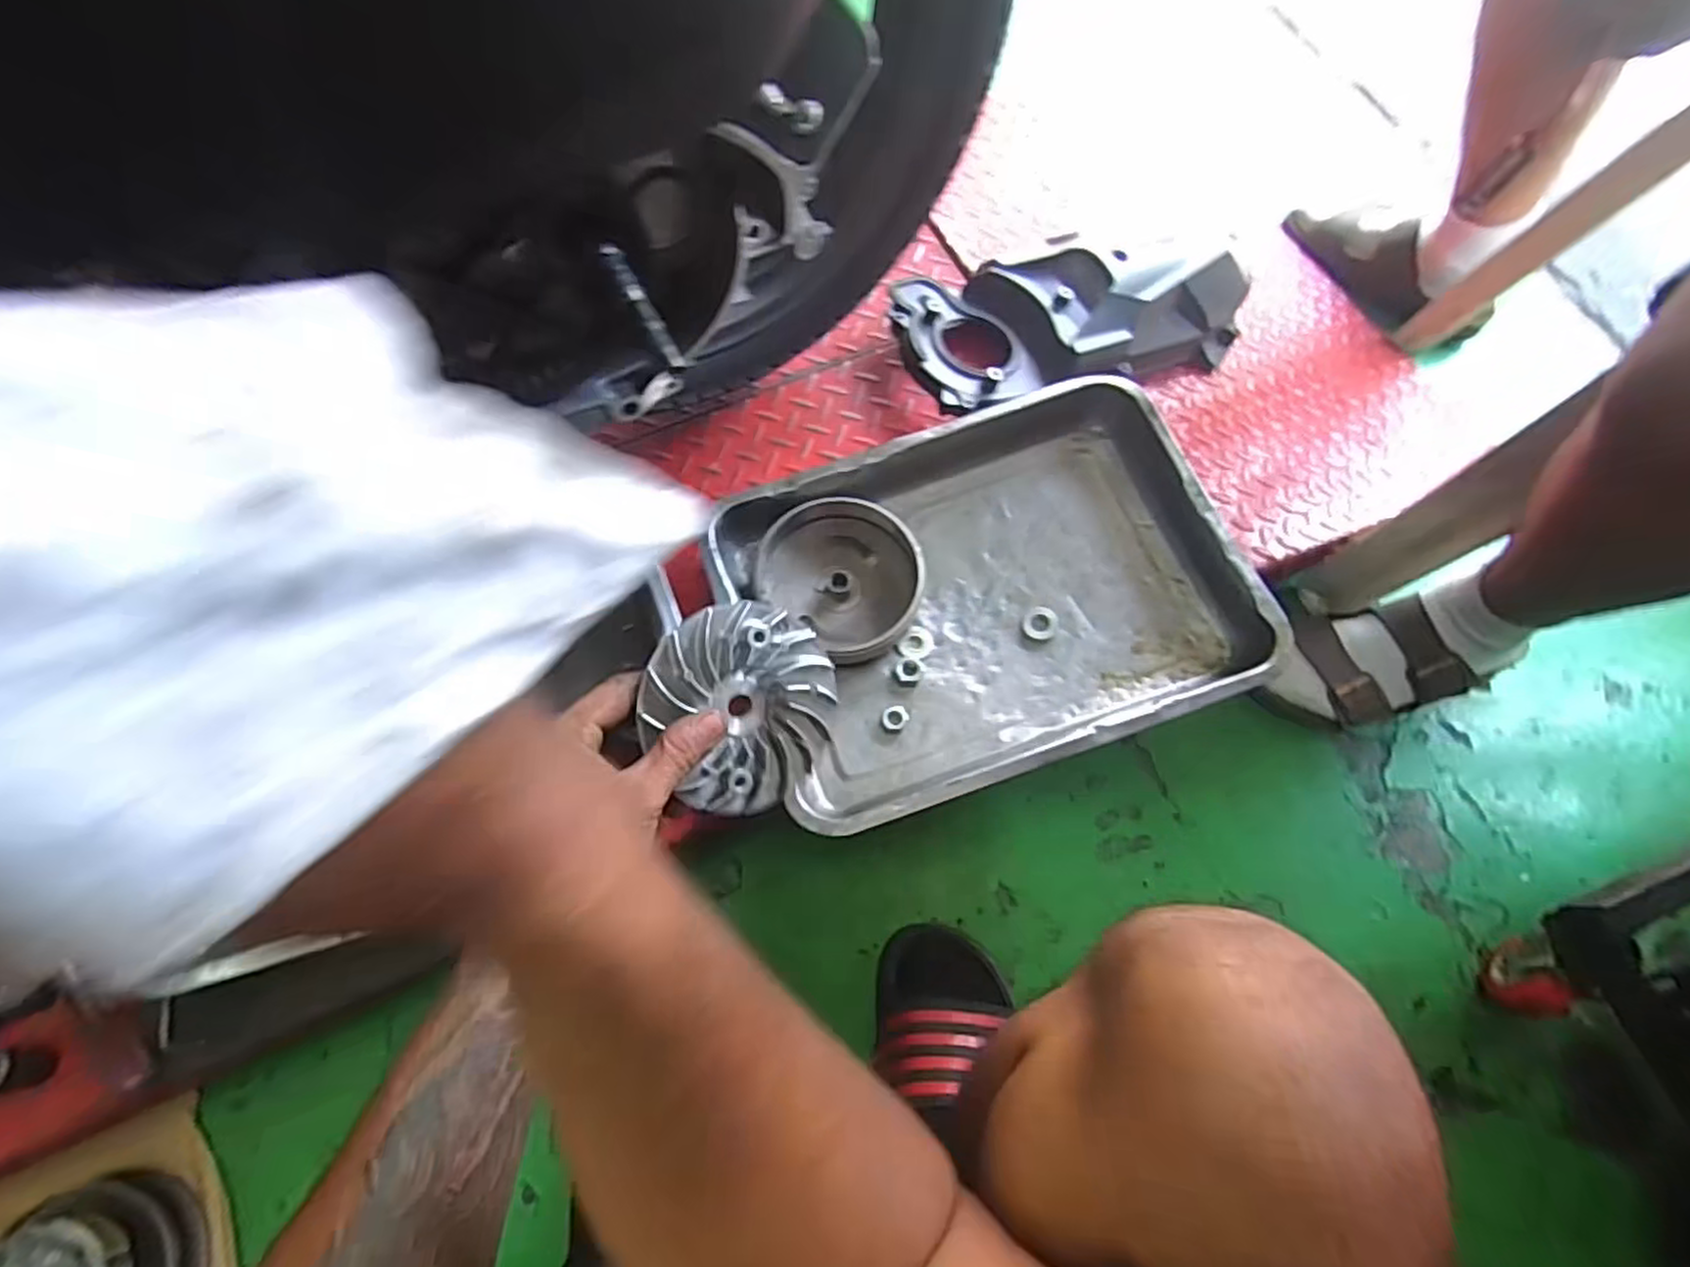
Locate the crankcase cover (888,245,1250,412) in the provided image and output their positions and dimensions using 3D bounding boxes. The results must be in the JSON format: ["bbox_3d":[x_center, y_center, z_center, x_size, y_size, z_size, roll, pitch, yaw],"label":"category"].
[{"bbox_3d":[0.234,-0.299,0.716,0.379,0.086,0.155,-18,70,-8],"label":"crankcase cover"}]

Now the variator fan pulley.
[{"bbox_3d":[-0.056,0.037,0.408,0.109,0.015,0.107,-1,91,-29],"label":"variator fan pulley"}]

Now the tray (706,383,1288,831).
[{"bbox_3d":[0.104,-0.032,0.587,0.379,0.067,0.290,-19,70,-8],"label":"tray"}]

